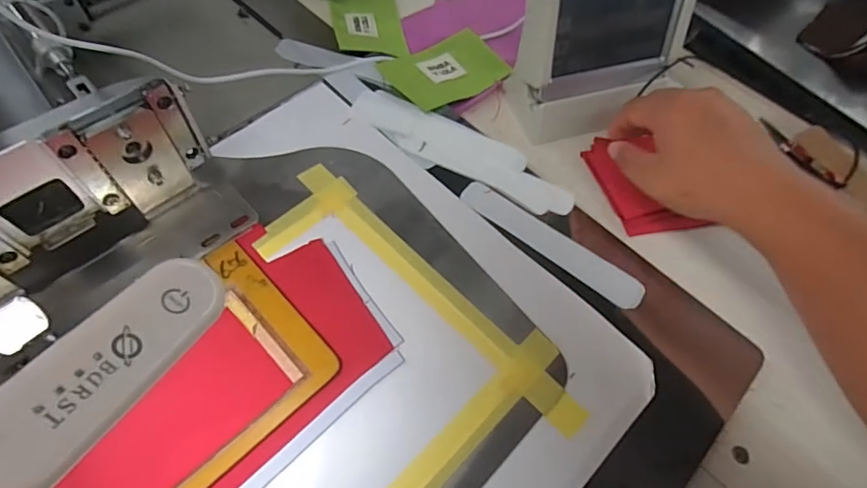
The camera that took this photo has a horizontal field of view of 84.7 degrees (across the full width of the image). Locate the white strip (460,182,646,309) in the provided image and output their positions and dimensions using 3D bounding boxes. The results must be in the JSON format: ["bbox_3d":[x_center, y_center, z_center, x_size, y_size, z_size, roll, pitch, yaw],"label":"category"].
[{"bbox_3d":[0.098,-0.002,0.403,0.168,0.005,0.031,35,64,15],"label":"white strip"}]

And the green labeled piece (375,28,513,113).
[{"bbox_3d":[0.014,-0.185,0.507,0.133,0.026,0.079,-37,69,-22],"label":"green labeled piece"}]

